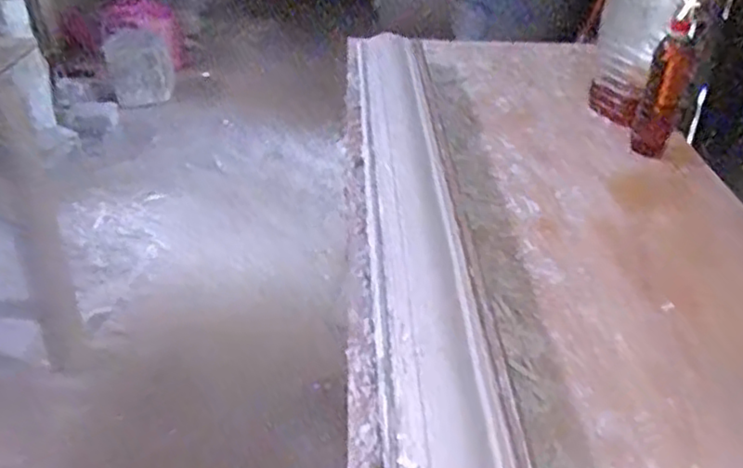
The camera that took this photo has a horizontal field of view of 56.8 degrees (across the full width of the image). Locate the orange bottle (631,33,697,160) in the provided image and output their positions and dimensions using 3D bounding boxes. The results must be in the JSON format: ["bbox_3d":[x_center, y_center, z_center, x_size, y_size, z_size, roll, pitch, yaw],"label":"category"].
[{"bbox_3d":[0.473,-0.217,1.121,0.067,0.197,0.052,17,37,23],"label":"orange bottle"}]

